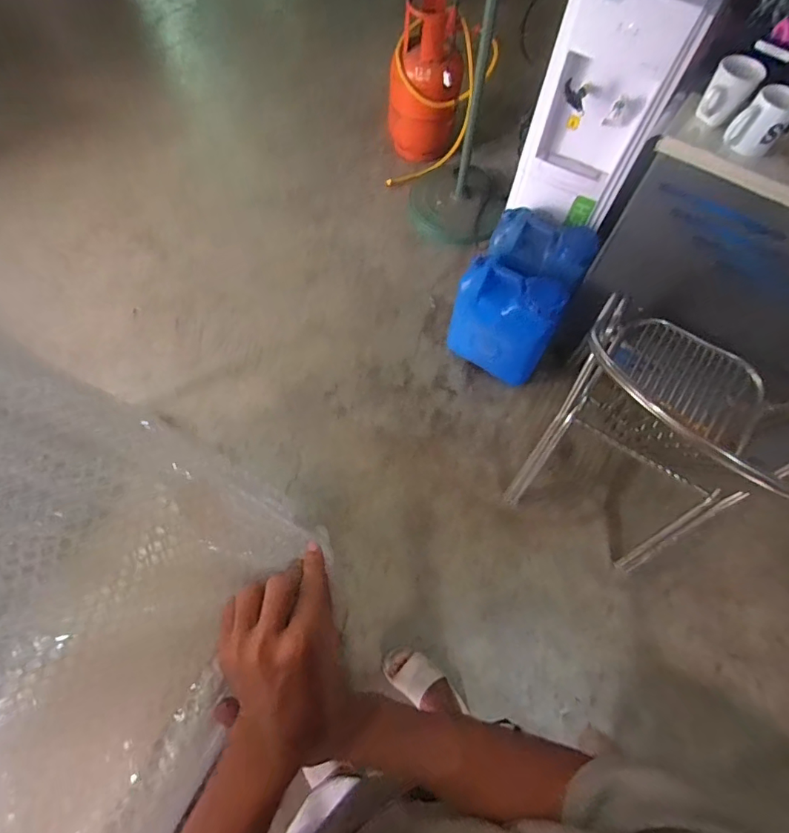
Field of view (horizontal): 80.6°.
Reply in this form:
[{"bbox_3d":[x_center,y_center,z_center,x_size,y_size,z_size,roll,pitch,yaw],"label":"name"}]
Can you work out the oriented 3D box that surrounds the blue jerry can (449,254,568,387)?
[{"bbox_3d":[0.378,-0.332,1.648,0.351,0.410,0.177,22,66,8],"label":"blue jerry can"}]

